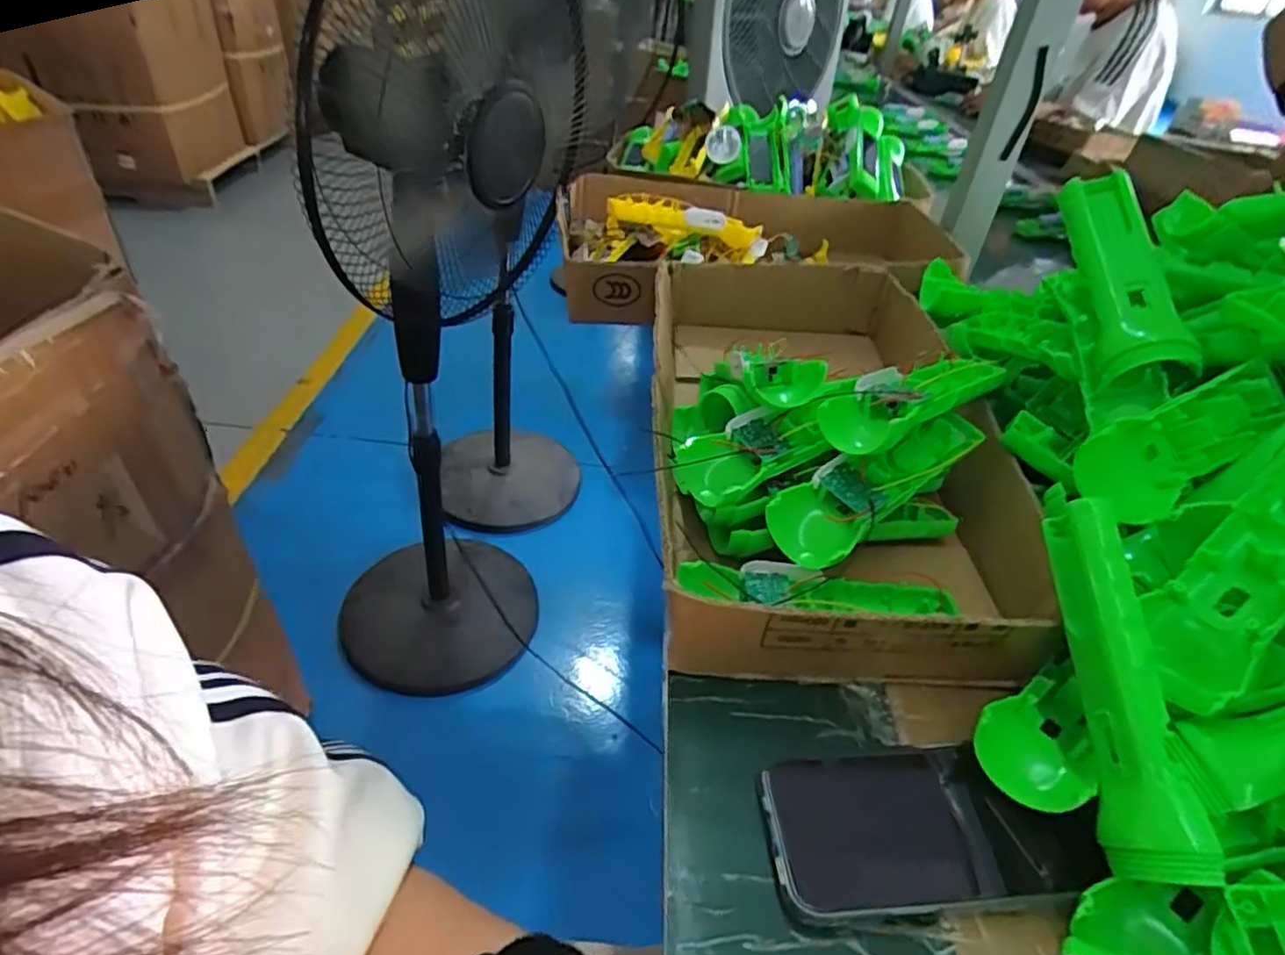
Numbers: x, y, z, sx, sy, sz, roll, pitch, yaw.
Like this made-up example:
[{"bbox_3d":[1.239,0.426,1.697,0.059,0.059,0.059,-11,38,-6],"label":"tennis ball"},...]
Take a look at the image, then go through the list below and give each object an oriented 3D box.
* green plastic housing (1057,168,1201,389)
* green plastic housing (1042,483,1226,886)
[{"bbox_3d":[0.302,-0.130,0.428,0.042,0.030,0.154,5,64,-3],"label":"green plastic housing"},{"bbox_3d":[0.213,0.083,0.309,0.023,0.038,0.174,6,61,-2],"label":"green plastic housing"}]

